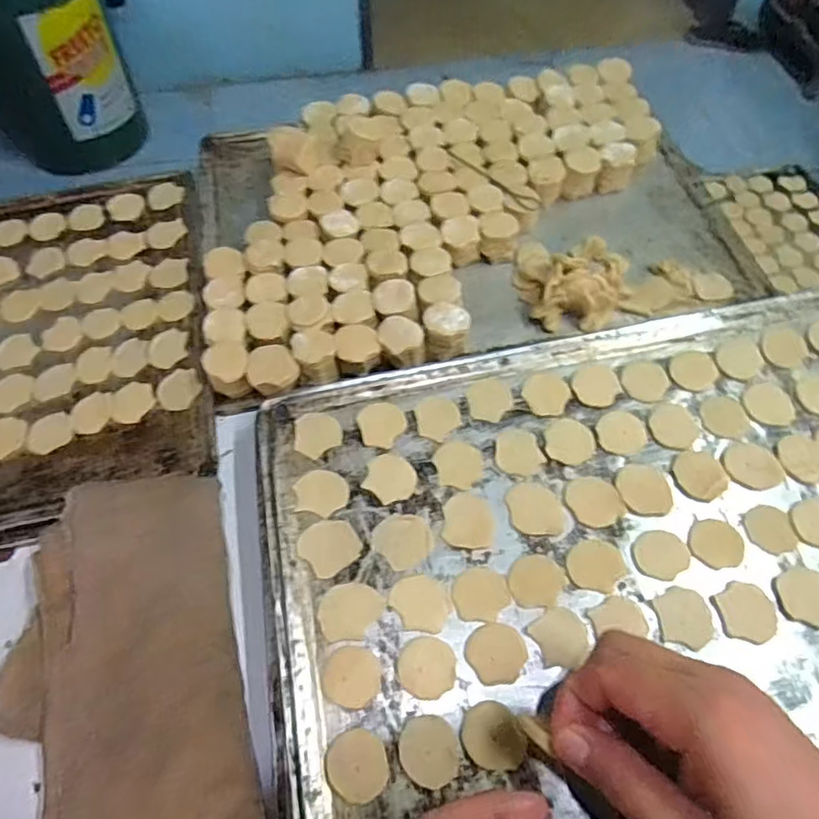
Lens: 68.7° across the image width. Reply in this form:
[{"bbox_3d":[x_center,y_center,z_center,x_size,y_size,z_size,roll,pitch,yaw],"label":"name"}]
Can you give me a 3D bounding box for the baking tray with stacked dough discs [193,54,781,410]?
[{"bbox_3d":[0.038,-0.179,0.534,0.443,0.061,0.317,-14,60,-7],"label":"baking tray with stacked dough discs"}]

